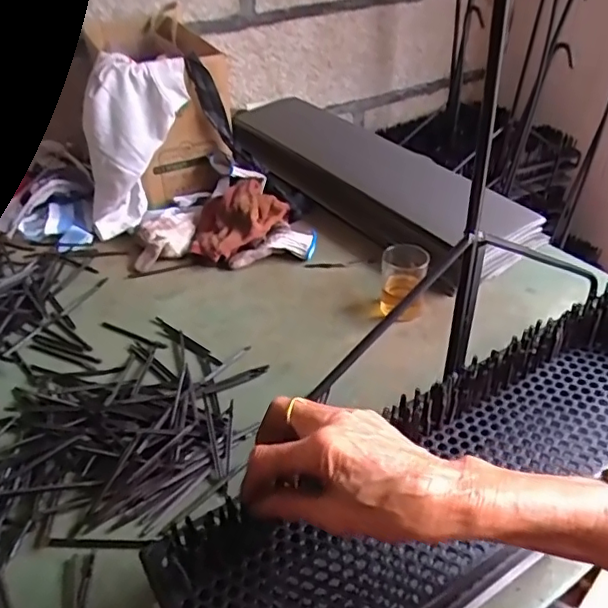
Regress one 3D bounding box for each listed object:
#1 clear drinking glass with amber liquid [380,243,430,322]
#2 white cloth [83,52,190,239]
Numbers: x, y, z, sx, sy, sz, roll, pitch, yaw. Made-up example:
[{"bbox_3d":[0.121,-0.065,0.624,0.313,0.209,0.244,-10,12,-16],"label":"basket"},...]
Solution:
[{"bbox_3d":[0.124,-0.024,0.714,0.056,0.092,0.066,8,39,10],"label":"clear drinking glass with amber liquid"},{"bbox_3d":[-0.280,-0.246,0.862,0.119,0.282,0.093,1,30,-42],"label":"white cloth"}]

